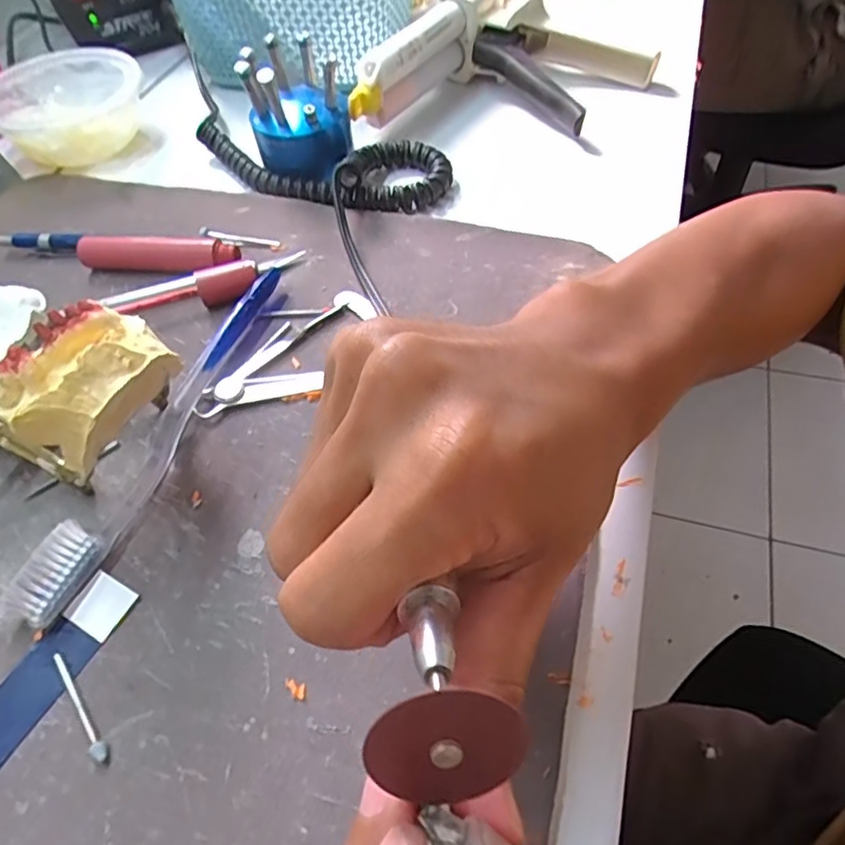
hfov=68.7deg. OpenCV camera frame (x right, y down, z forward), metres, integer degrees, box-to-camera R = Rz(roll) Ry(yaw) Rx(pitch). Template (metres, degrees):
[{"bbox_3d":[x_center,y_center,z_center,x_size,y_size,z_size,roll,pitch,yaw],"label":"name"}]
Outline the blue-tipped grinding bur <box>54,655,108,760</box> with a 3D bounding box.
[{"bbox_3d":[-0.114,0.093,0.204,0.004,0.004,0.042,-38,60,-21],"label":"blue-tipped grinding bur"}]

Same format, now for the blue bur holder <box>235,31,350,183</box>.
[{"bbox_3d":[-0.075,-0.187,0.371,0.057,0.065,0.061,-17,55,-8],"label":"blue bur holder"}]

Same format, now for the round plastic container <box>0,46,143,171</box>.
[{"bbox_3d":[-0.239,-0.212,0.420,0.099,0.040,0.099,-2,54,3],"label":"round plastic container"}]

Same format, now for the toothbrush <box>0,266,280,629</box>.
[{"bbox_3d":[-0.106,-0.003,0.268,0.017,0.014,0.188,16,57,15],"label":"toothbrush"}]

